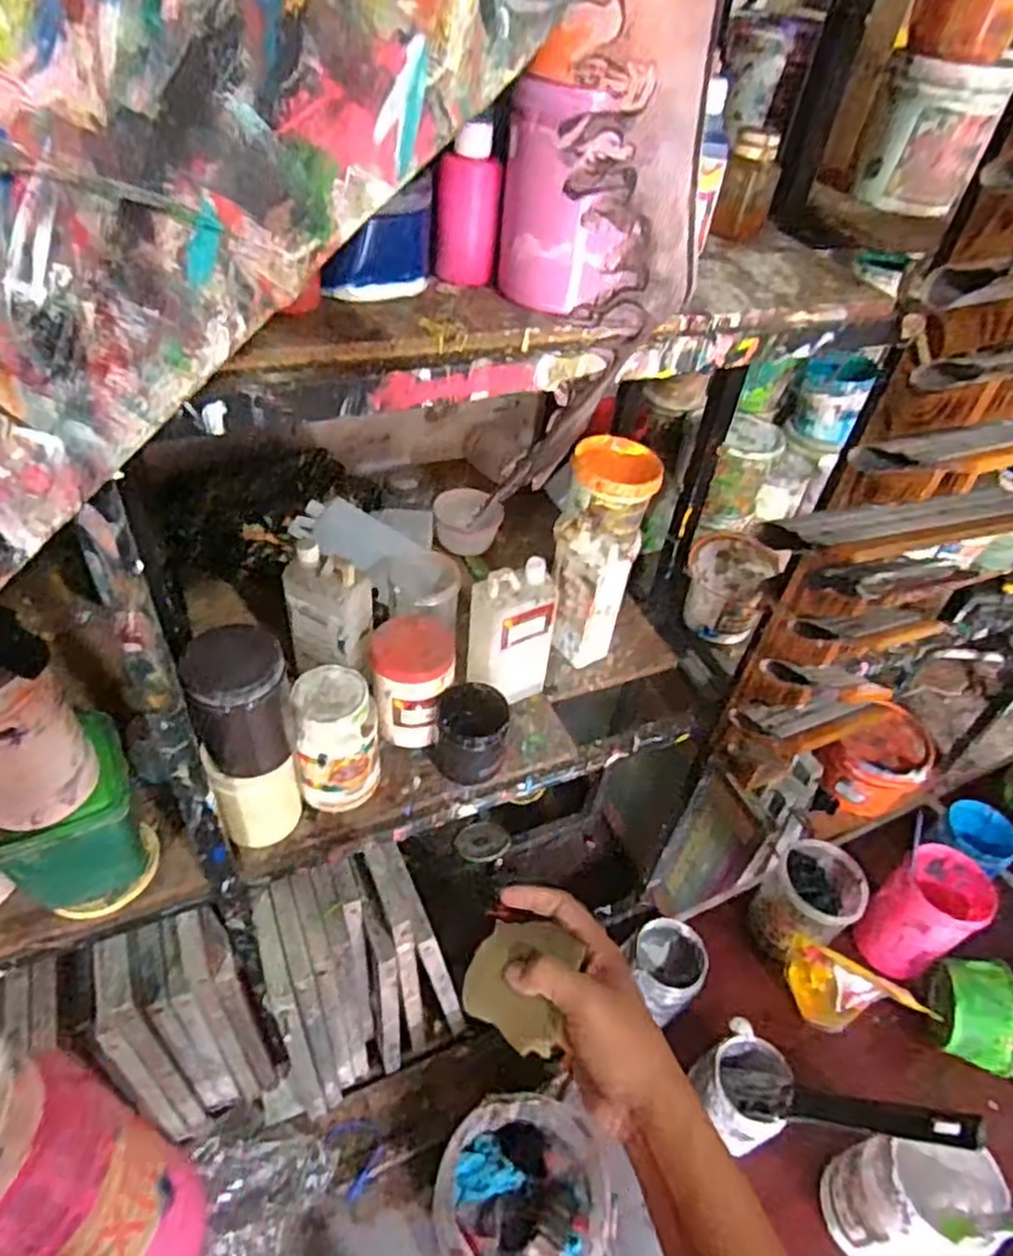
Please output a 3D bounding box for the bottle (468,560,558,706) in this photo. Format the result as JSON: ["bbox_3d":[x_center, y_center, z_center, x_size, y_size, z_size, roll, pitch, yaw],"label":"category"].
[{"bbox_3d":[0.009,0.018,0.965,0.112,0.213,0.064,-10,47,-18],"label":"bottle"}]

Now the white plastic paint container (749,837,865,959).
[{"bbox_3d":[0.349,0.318,0.870,0.099,0.117,0.093,4,44,-4],"label":"white plastic paint container"}]

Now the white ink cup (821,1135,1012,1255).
[{"bbox_3d":[0.360,0.508,0.660,0.095,0.129,0.090,1,44,-7],"label":"white ink cup"}]

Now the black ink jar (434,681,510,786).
[{"bbox_3d":[-0.042,0.130,0.929,0.089,0.108,0.091,7,44,-1],"label":"black ink jar"}]

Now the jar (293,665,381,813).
[{"bbox_3d":[-0.191,0.127,0.852,0.088,0.157,0.090,4,44,-4],"label":"jar"}]

